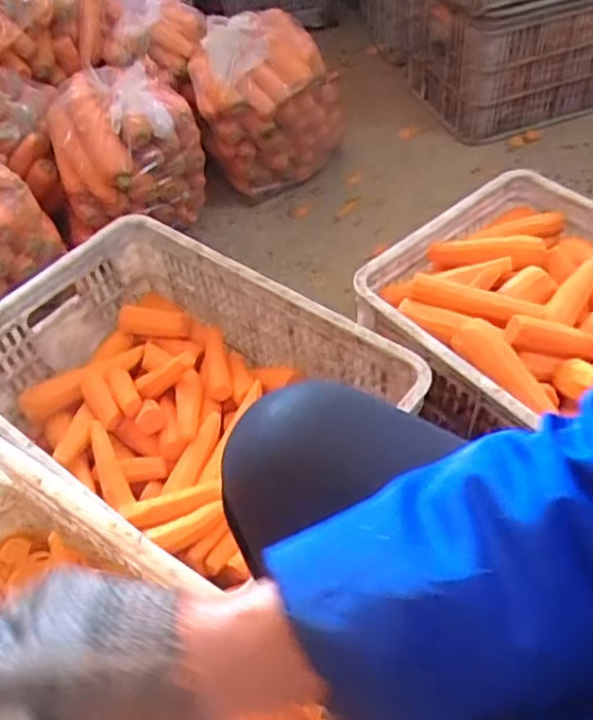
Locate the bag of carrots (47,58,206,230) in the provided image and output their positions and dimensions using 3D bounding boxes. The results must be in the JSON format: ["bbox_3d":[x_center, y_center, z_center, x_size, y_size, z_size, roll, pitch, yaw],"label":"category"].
[{"bbox_3d":[-0.331,-0.374,1.260,0.252,0.252,0.216,10,52,13],"label":"bag of carrots"}]

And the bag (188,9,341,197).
[{"bbox_3d":[-0.070,-0.509,1.377,0.255,0.319,0.230,17,54,18],"label":"bag"}]

